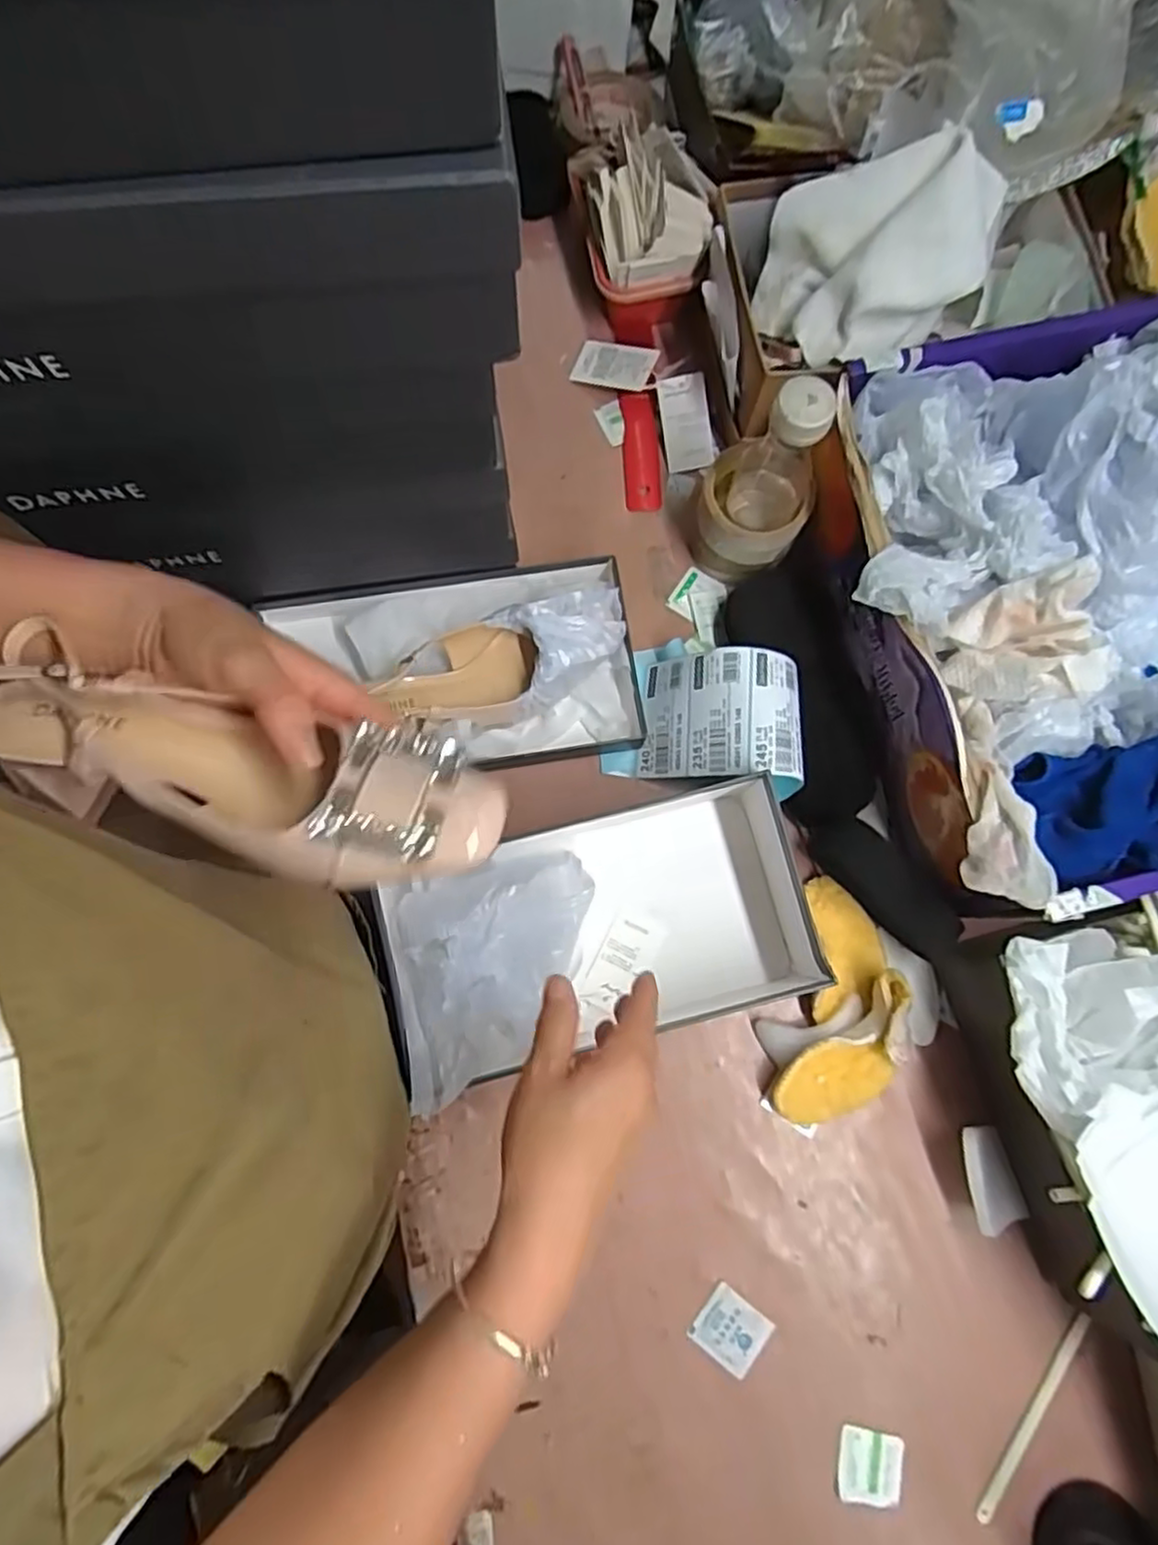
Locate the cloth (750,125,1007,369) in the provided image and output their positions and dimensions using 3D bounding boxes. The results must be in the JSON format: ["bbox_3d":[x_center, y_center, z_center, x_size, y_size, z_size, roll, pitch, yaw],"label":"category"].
[{"bbox_3d":[0.229,-0.382,0.537,0.162,0.108,0.106,-3,79,-2],"label":"cloth"}]

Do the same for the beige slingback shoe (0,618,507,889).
[{"bbox_3d":[-0.150,-0.001,0.317,0.230,0.054,0.071,14,79,7],"label":"beige slingback shoe"}]

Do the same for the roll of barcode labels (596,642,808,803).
[{"bbox_3d":[0.105,-0.047,0.578,0.141,0.066,0.110,11,79,1],"label":"roll of barcode labels"}]

